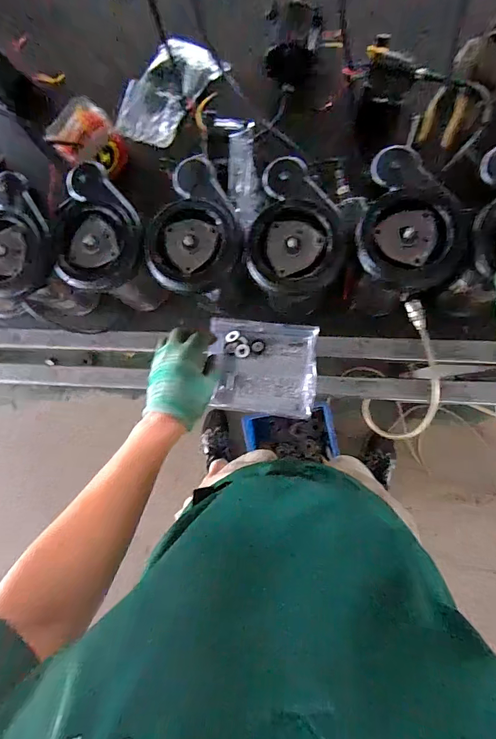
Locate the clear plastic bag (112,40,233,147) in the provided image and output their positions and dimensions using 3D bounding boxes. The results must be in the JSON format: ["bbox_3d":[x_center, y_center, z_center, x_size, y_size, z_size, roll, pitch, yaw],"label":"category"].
[{"bbox_3d":[-0.143,-0.491,0.648,0.133,0.029,0.200,30,91,9],"label":"clear plastic bag"}]

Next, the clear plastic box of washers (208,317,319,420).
[{"bbox_3d":[0.024,-0.004,0.590,0.165,0.029,0.144,5,87,8],"label":"clear plastic box of washers"}]

